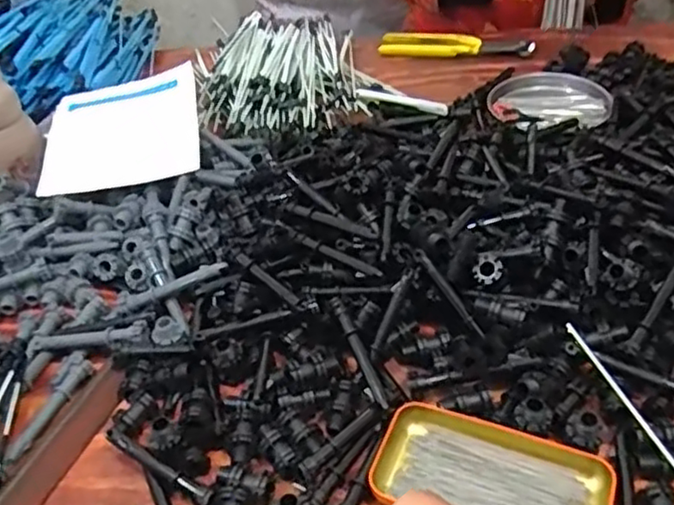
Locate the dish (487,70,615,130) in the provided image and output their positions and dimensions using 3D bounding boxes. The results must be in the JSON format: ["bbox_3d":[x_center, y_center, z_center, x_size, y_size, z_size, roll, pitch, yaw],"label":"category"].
[{"bbox_3d":[0.243,-0.174,0.783,0.131,0.019,0.114,3,41,11],"label":"dish"}]

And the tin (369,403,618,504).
[{"bbox_3d":[0.098,0.146,0.440,0.145,0.025,0.065,13,44,21],"label":"tin"}]

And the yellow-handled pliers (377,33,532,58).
[{"bbox_3d":[0.163,-0.283,0.936,0.202,0.023,0.044,3,41,11],"label":"yellow-handled pliers"}]

